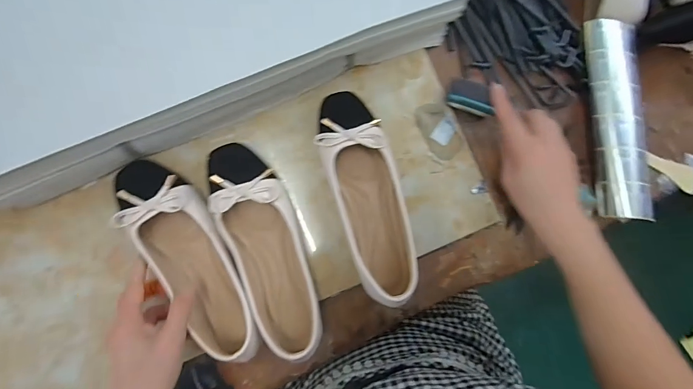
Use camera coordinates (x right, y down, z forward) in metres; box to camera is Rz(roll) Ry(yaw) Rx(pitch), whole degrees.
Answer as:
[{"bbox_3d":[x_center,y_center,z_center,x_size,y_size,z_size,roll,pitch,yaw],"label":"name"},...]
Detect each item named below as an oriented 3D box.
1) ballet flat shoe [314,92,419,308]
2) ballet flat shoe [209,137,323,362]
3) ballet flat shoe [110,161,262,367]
[{"bbox_3d":[0.023,0.000,0.398,0.074,0.061,0.232,-18,87,-5],"label":"ballet flat shoe"},{"bbox_3d":[-0.085,0.056,0.386,0.075,0.059,0.232,-22,87,-5],"label":"ballet flat shoe"},{"bbox_3d":[-0.171,0.066,0.385,0.081,0.062,0.240,-32,85,-3],"label":"ballet flat shoe"}]

